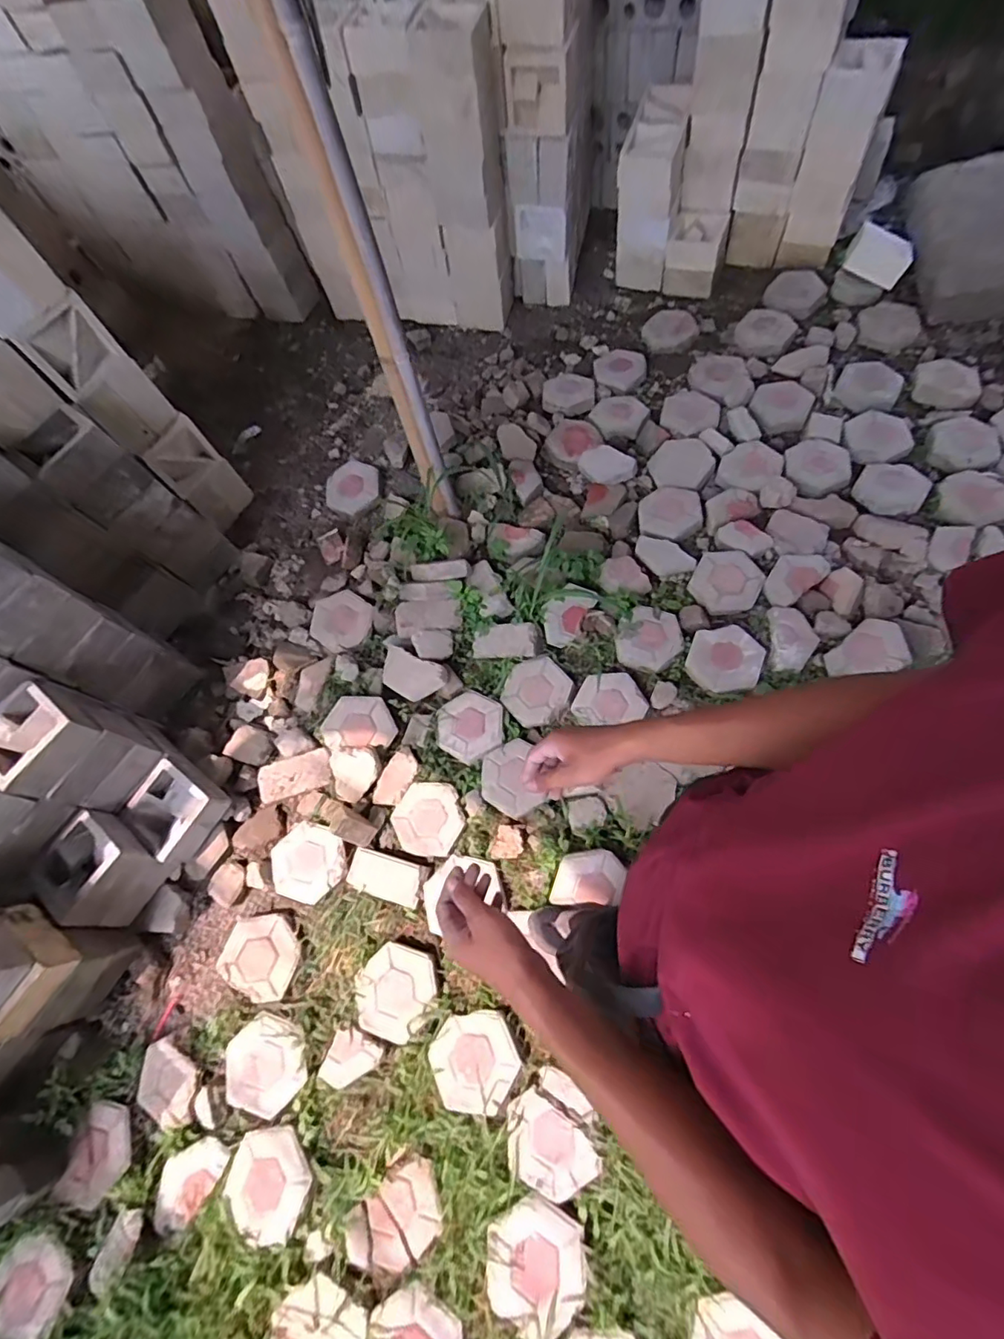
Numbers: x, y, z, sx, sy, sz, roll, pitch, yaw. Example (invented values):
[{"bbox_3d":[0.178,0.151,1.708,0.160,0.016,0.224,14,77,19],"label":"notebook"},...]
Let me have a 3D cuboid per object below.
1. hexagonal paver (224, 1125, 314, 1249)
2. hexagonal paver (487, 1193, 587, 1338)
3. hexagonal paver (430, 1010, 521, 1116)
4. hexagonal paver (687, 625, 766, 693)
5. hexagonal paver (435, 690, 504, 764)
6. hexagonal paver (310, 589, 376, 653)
[{"bbox_3d":[-0.521,1.144,1.220,0.177,0.030,0.199,-42,68,-12],"label":"hexagonal paver"},{"bbox_3d":[0.065,1.194,1.096,0.192,0.031,0.189,21,70,16],"label":"hexagonal paver"},{"bbox_3d":[-0.064,0.898,1.259,0.201,0.032,0.187,-3,66,6],"label":"hexagonal paver"},{"bbox_3d":[0.657,-0.036,1.602,0.203,0.047,0.212,19,70,15],"label":"hexagonal paver"},{"bbox_3d":[-0.095,0.168,1.630,0.199,0.045,0.208,-5,65,5],"label":"hexagonal paver"},{"bbox_3d":[-0.534,-0.162,1.818,0.186,0.055,0.198,38,86,1],"label":"hexagonal paver"}]

